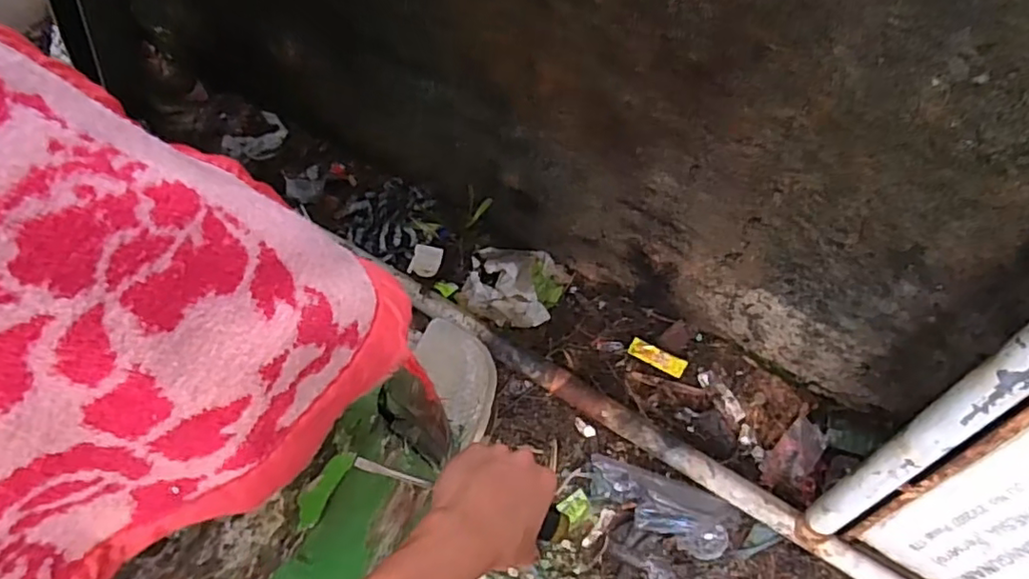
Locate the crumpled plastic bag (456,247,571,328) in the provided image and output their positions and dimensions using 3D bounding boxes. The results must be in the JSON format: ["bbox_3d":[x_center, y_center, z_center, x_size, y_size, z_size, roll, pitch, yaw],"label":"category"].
[{"bbox_3d":[0.006,-0.009,1.473,0.228,0.072,0.191,11,62,9],"label":"crumpled plastic bag"}]

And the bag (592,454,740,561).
[{"bbox_3d":[0.297,0.443,1.272,0.305,0.065,0.118,21,64,14],"label":"bag"}]

